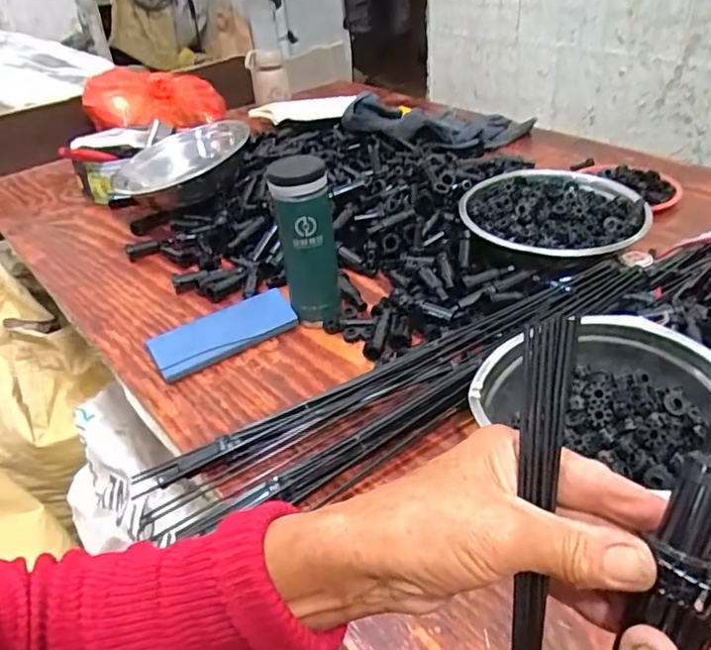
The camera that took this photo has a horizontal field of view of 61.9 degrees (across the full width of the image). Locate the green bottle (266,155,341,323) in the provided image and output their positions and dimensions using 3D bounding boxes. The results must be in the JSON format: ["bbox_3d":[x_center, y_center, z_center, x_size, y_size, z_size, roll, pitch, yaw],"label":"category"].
[{"bbox_3d":[-0.053,-0.092,0.643,0.062,0.178,0.052,-4,37,-3],"label":"green bottle"}]

